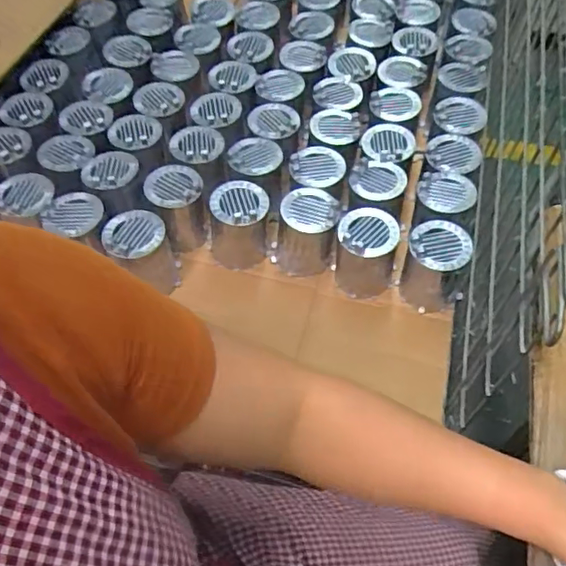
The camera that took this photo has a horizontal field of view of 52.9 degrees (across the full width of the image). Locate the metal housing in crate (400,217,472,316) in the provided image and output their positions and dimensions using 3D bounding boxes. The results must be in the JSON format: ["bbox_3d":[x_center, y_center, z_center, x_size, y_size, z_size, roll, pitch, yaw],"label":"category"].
[{"bbox_3d":[0.228,-0.023,0.854,0.090,0.116,0.090,0,56,0],"label":"metal housing in crate"}]

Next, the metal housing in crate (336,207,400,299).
[{"bbox_3d":[0.125,-0.041,0.873,0.086,0.138,0.088,10,57,7],"label":"metal housing in crate"}]

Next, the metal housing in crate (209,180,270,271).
[{"bbox_3d":[-0.067,-0.092,0.886,0.089,0.113,0.089,2,56,1],"label":"metal housing in crate"}]

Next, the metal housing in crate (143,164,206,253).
[{"bbox_3d":[-0.165,-0.110,0.905,0.086,0.127,0.091,-6,56,-4],"label":"metal housing in crate"}]

